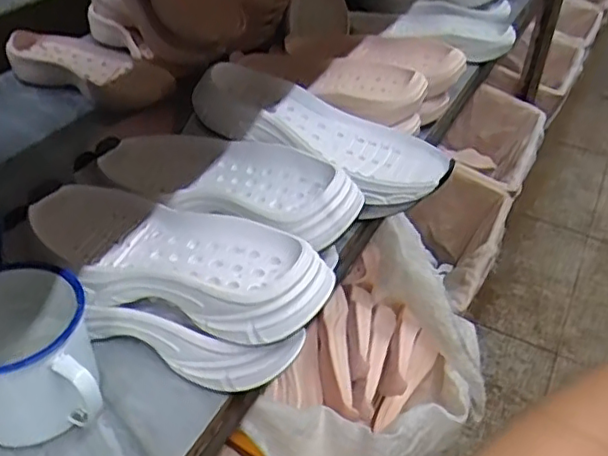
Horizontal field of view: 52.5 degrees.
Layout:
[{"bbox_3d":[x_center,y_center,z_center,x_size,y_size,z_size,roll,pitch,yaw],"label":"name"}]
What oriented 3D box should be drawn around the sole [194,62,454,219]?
[{"bbox_3d":[0.023,-0.107,0.694,0.285,0.076,0.123,25,44,26],"label":"sole"}]

